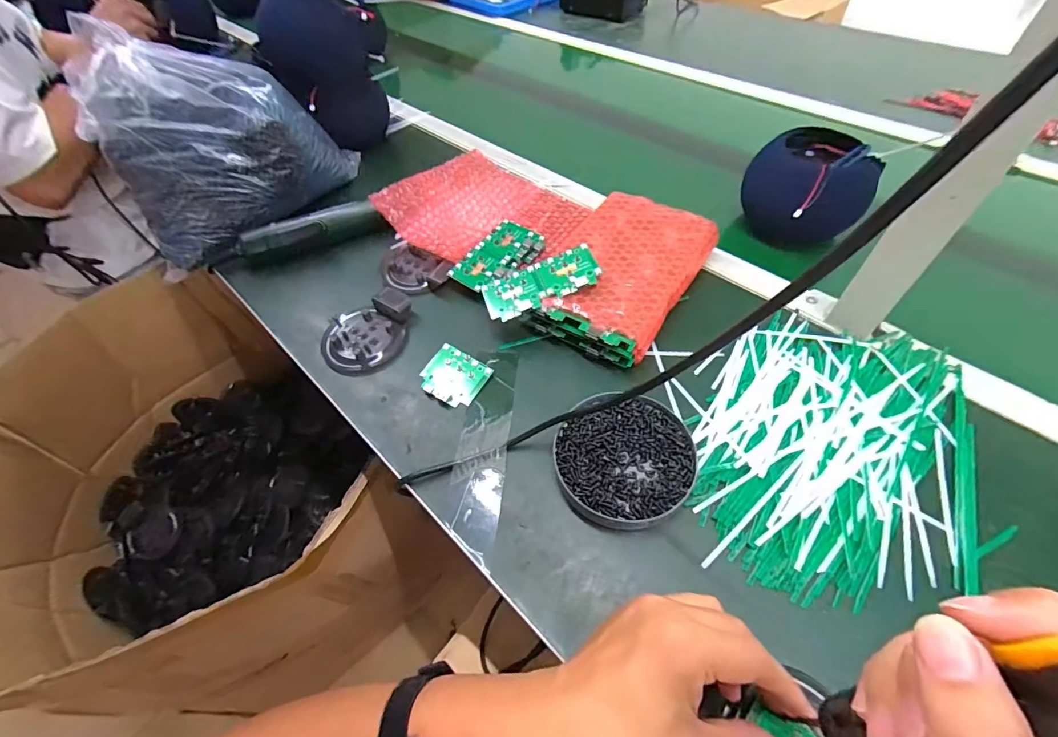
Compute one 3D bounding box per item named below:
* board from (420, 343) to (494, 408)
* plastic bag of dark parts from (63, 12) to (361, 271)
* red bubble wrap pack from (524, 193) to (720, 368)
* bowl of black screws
[{"bbox_3d":[-0.074,0.007,0.438,0.060,0.014,0.052,24,59,20],"label":"board"},{"bbox_3d":[-0.376,-0.286,0.563,0.269,0.191,0.180,-26,56,-14],"label":"plastic bag of dark parts"},{"bbox_3d":[0.101,-0.104,0.484,0.138,0.048,0.213,27,60,22],"label":"red bubble wrap pack"},{"bbox_3d":[0.078,0.075,0.368,0.108,0.022,0.109,-2,53,3],"label":"bowl of black screws"}]

